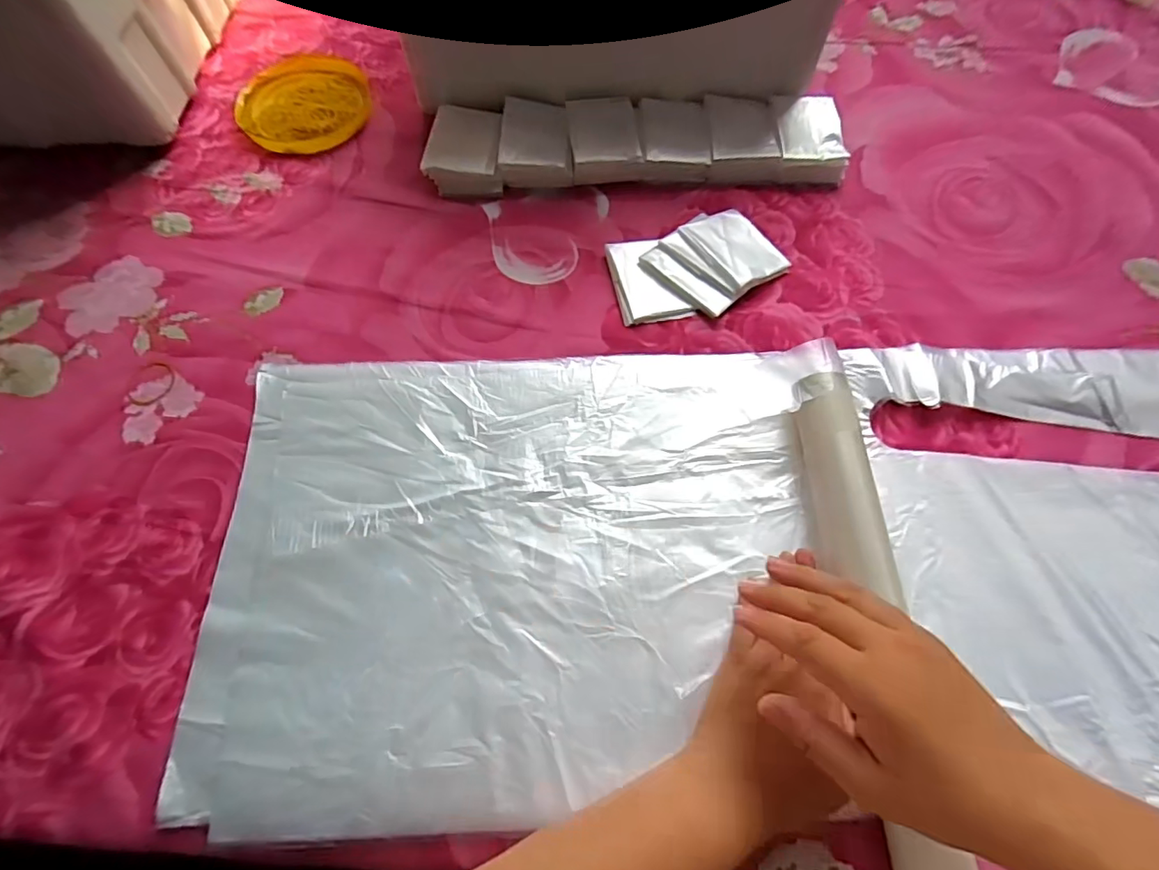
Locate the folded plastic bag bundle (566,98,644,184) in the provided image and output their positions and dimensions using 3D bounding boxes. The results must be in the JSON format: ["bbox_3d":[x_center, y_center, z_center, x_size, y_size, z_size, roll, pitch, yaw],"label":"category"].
[{"bbox_3d":[0.023,-0.286,0.529,0.064,0.027,0.097,-5,66,-1],"label":"folded plastic bag bundle"}]

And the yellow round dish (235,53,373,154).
[{"bbox_3d":[-0.289,-0.350,0.574,0.132,0.017,0.132,-1,66,1],"label":"yellow round dish"}]

